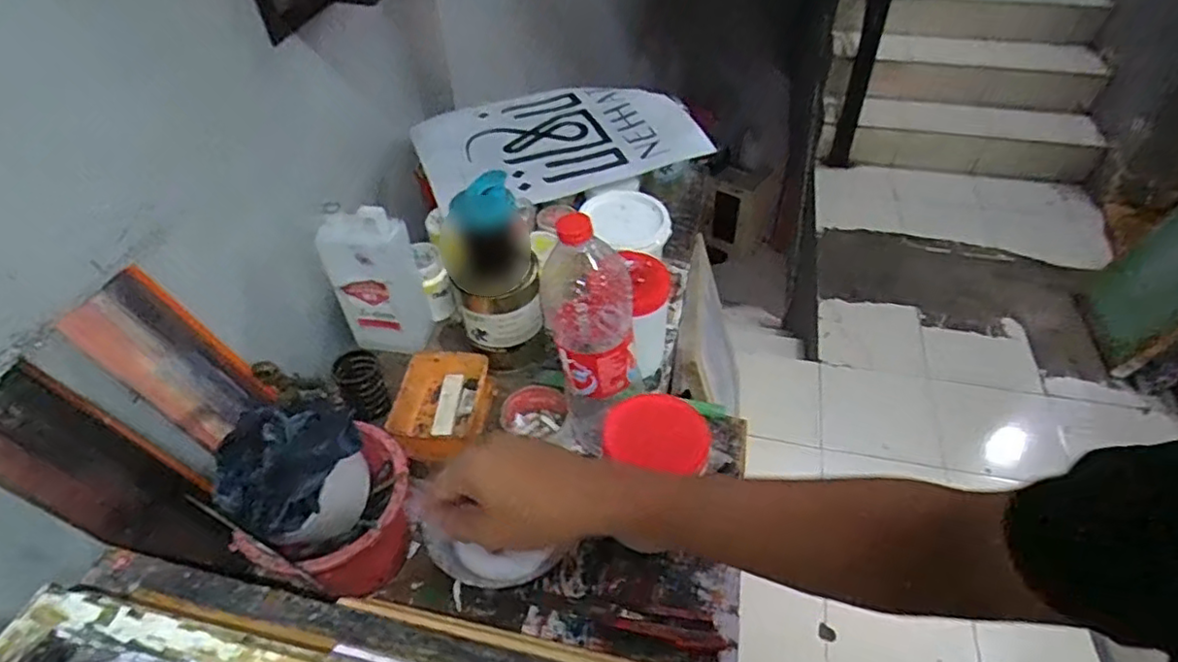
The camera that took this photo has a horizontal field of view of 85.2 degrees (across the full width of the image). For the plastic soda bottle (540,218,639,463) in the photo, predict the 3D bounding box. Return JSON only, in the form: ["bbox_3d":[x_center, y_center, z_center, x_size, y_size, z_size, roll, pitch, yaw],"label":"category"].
[{"bbox_3d":[0.002,0.022,0.658,0.084,0.313,0.073,-4,46,-9],"label":"plastic soda bottle"}]

